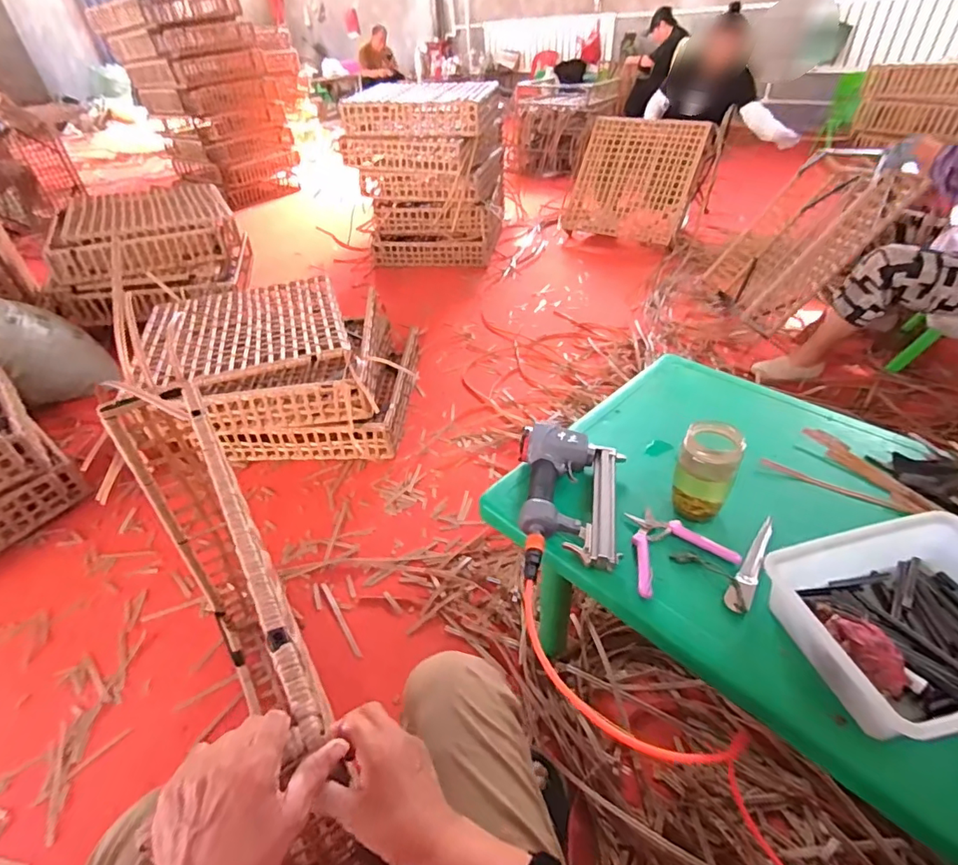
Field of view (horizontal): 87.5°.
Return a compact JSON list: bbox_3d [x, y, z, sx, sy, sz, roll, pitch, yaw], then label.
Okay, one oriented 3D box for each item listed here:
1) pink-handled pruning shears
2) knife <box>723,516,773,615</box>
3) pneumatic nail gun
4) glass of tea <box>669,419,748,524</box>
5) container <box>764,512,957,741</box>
[{"bbox_3d":[0.256,0.154,0.692,0.148,0.017,0.122,-16,42,-15],"label":"pink-handled pruning shears"},{"bbox_3d":[0.363,0.171,0.665,0.029,0.015,0.177,25,47,26],"label":"knife"},{"bbox_3d":[0.131,0.082,0.749,0.159,0.041,0.232,7,41,12],"label":"pneumatic nail gun"},{"bbox_3d":[0.319,0.055,0.708,0.079,0.136,0.072,21,46,26],"label":"glass of tea"},{"bbox_3d":[0.487,0.209,0.559,0.270,0.075,0.209,-11,41,-8],"label":"container"}]

